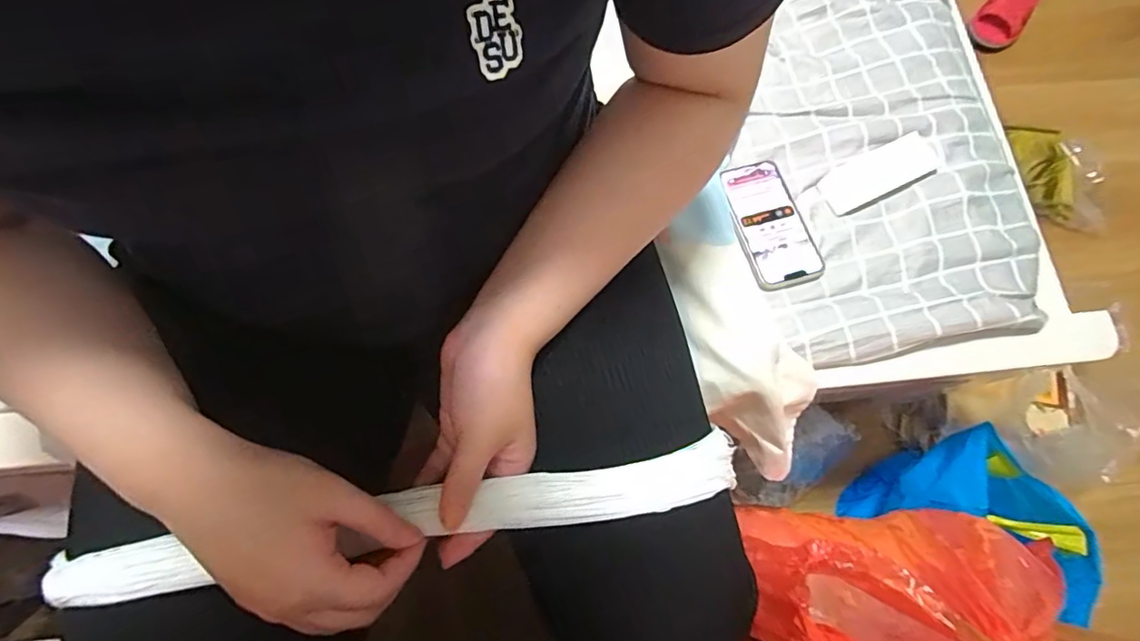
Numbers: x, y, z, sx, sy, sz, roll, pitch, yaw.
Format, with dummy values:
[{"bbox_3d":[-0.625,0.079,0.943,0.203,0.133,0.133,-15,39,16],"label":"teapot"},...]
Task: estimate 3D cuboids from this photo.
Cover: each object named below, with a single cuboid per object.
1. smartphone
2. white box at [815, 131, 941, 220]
[{"bbox_3d":[0.215,-0.105,0.606,0.075,0.013,0.148,-12,74,-6],"label":"smartphone"},{"bbox_3d":[0.341,-0.161,0.617,0.130,0.027,0.053,-25,76,-9],"label":"white box"}]

